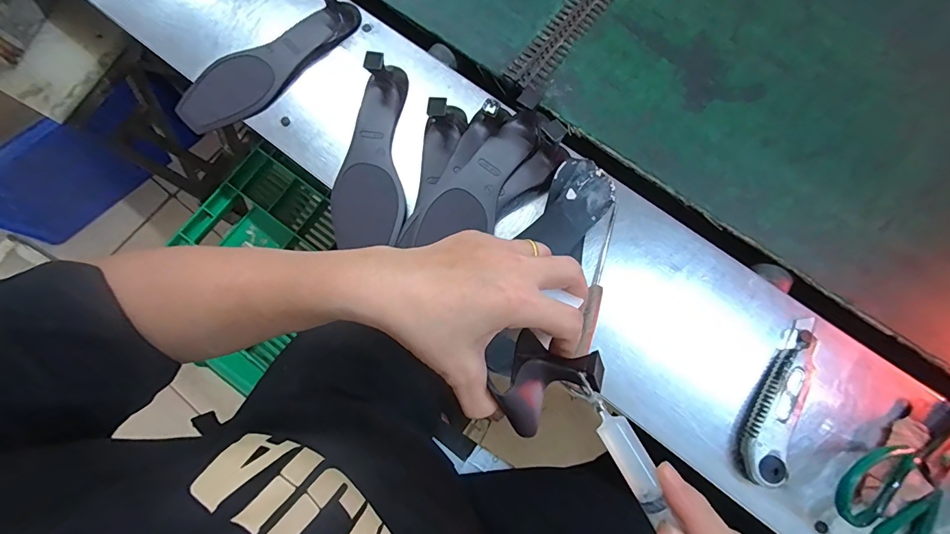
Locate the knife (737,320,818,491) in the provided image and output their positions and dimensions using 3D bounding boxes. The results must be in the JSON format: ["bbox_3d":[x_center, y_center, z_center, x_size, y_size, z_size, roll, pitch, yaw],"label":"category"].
[{"bbox_3d":[0.285,0.120,0.388,0.040,0.023,0.159,26,79,6],"label":"knife"}]

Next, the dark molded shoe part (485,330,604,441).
[{"bbox_3d":[0.043,0.067,0.260,0.067,0.031,0.052,-33,79,-6],"label":"dark molded shoe part"}]

